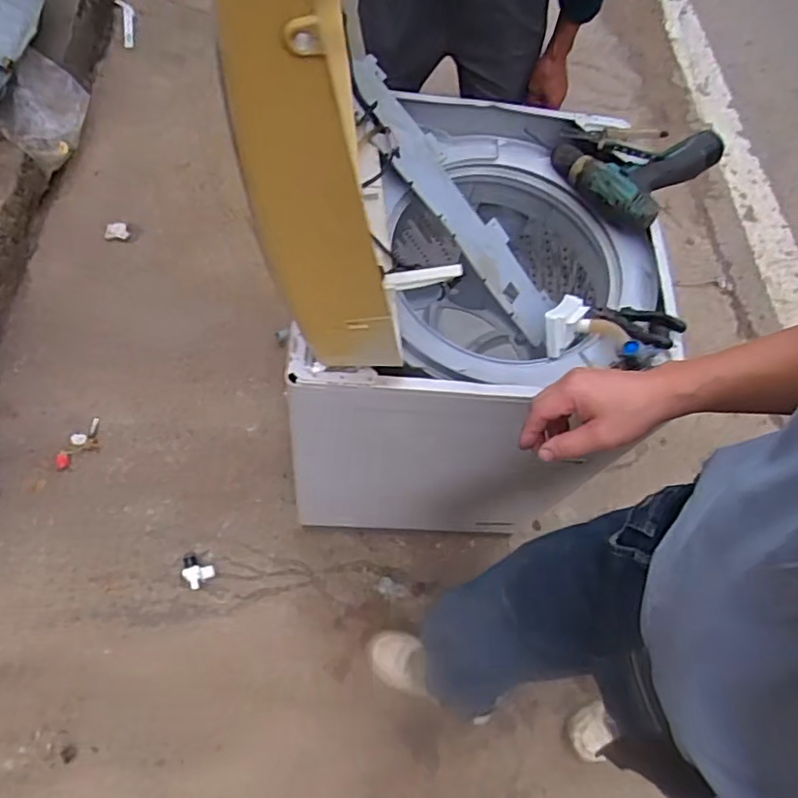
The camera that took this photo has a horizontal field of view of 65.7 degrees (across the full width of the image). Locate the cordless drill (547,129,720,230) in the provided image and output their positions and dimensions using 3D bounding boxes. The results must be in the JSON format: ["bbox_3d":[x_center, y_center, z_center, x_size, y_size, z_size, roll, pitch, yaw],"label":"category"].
[{"bbox_3d":[0.347,-0.359,0.911,0.198,0.053,0.181,-38,70,-18],"label":"cordless drill"}]

